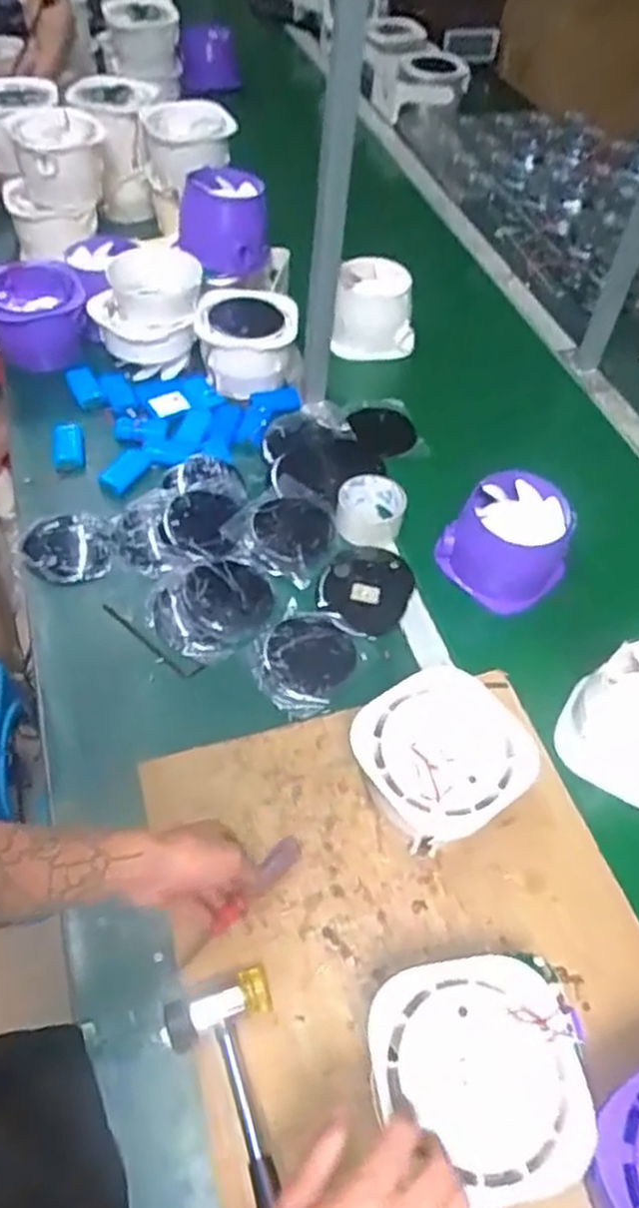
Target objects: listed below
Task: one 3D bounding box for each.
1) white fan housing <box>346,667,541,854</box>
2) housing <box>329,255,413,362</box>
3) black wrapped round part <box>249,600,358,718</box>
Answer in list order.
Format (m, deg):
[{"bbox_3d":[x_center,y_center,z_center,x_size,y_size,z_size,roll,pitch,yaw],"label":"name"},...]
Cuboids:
[{"bbox_3d":[0.108,0.144,0.706,0.143,0.095,0.143,-40,67,-22],"label":"white fan housing"},{"bbox_3d":[0.089,-0.471,1.233,0.136,0.099,0.142,7,52,2],"label":"housing"},{"bbox_3d":[-0.019,0.055,0.838,0.111,0.015,0.125,31,57,19],"label":"black wrapped round part"}]

